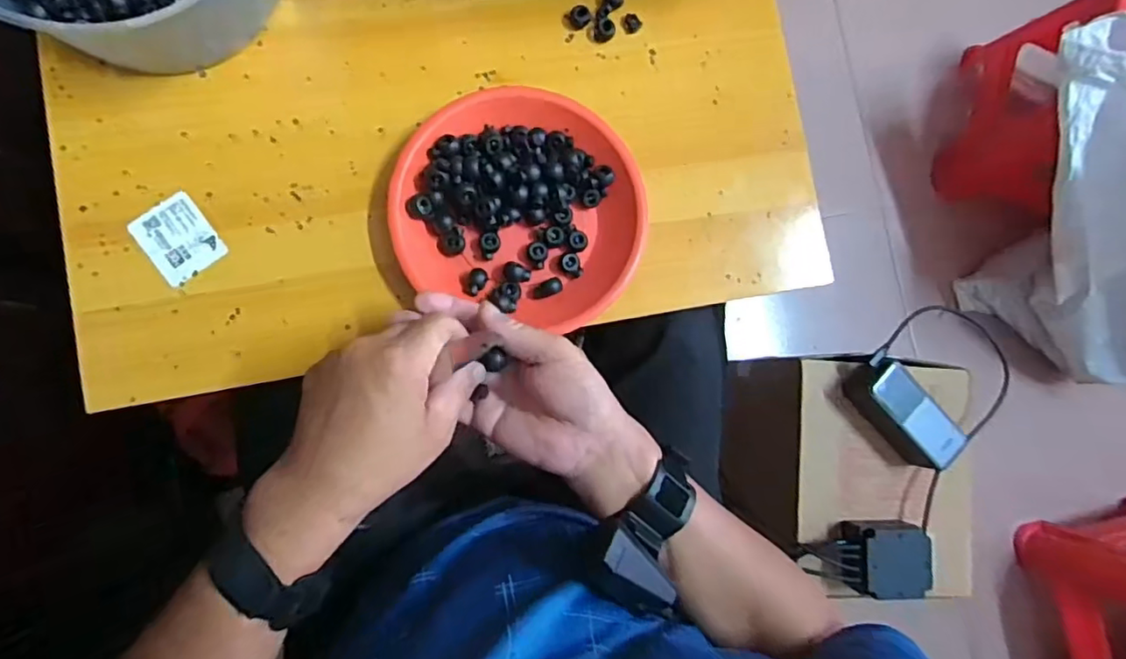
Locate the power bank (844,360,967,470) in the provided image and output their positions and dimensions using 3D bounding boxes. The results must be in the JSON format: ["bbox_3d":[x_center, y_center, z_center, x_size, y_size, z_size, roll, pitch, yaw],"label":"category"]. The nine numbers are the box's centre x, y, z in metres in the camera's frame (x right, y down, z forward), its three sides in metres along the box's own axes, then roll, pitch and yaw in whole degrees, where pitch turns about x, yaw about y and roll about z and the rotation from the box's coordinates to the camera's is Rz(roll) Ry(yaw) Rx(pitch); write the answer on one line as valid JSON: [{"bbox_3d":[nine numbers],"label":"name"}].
[{"bbox_3d":[0.403,0.097,0.699,0.055,0.067,0.129,-40,91,-9],"label":"power bank"}]

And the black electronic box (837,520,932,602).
[{"bbox_3d":[0.365,0.261,0.674,0.089,0.052,0.076,5,84,-8],"label":"black electronic box"}]

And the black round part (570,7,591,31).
[{"bbox_3d":[0.015,-0.268,0.505,0.017,0.010,0.016,1,85,-8],"label":"black round part"}]

